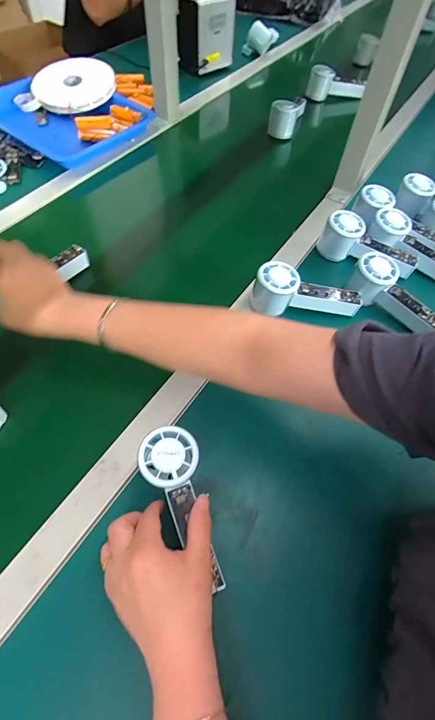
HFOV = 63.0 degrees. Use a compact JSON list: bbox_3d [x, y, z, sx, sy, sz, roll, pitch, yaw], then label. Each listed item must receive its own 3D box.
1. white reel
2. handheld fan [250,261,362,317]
[{"bbox_3d":[-0.315,-0.609,0.788,0.175,0.016,0.143,-36,82,-9],"label":"white reel"},{"bbox_3d":[0.128,-0.091,0.513,0.153,0.070,0.050,9,57,2],"label":"handheld fan"}]

